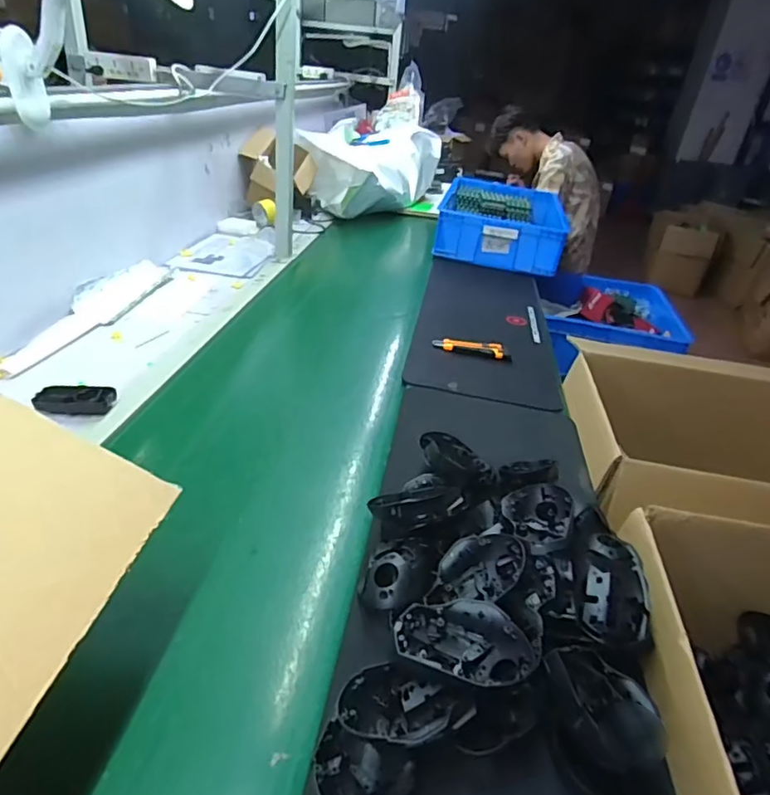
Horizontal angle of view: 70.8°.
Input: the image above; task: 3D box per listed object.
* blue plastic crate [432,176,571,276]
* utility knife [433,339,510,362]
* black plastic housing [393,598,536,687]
[{"bbox_3d":[0.396,-0.604,1.861,0.379,0.149,0.642,12,32,8],"label":"blue plastic crate"},{"bbox_3d":[0.180,-0.104,1.115,0.158,0.022,0.035,10,32,5],"label":"utility knife"},{"bbox_3d":[0.067,0.215,0.465,0.118,0.042,0.068,12,32,8],"label":"black plastic housing"}]

